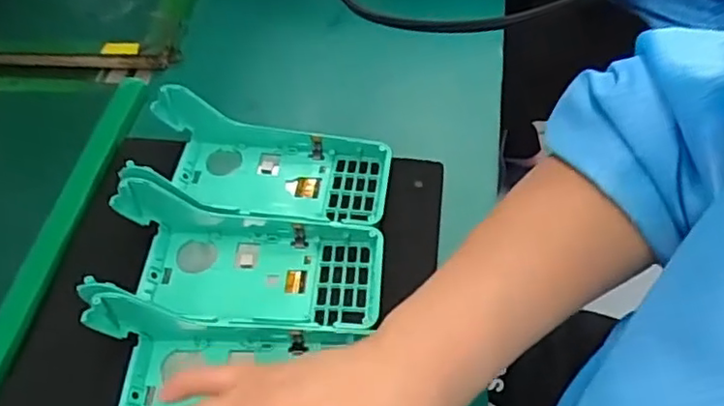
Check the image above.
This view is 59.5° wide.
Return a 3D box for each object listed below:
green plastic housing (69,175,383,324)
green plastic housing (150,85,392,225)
[{"bbox_3d":[-0.078,0.034,0.397,0.179,0.060,0.084,-1,52,4],"label":"green plastic housing"},{"bbox_3d":[-0.067,-0.029,0.444,0.165,0.049,0.075,4,52,8],"label":"green plastic housing"}]

